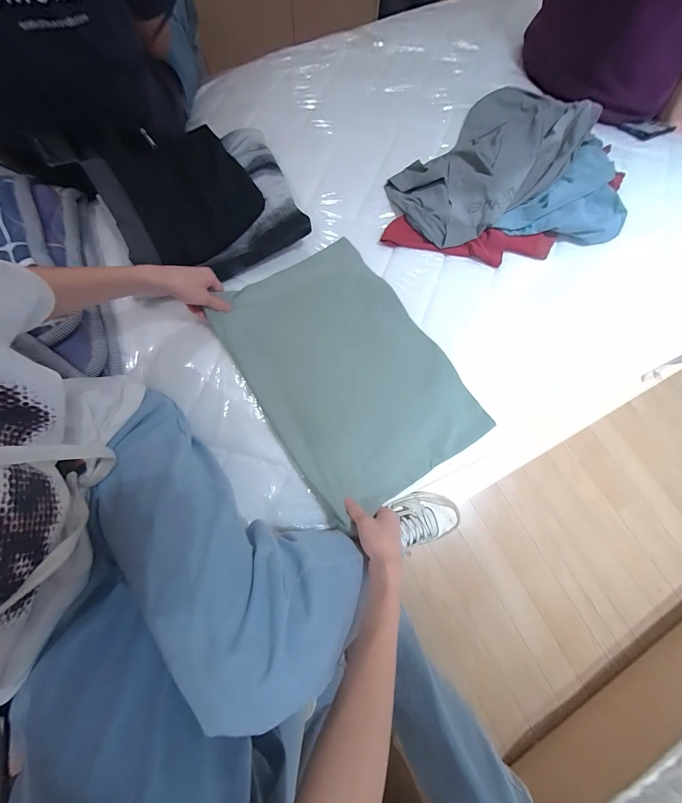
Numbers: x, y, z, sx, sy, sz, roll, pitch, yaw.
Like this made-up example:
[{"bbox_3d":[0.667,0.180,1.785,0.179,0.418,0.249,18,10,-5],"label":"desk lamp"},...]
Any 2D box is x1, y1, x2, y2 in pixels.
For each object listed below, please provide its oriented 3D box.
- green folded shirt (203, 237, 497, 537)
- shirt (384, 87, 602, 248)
[{"bbox_3d":[0.002,-0.058,0.534,0.310,0.027,0.448,-34,77,-7],"label":"green folded shirt"},{"bbox_3d":[0.322,-0.520,0.636,0.259,0.053,0.470,43,81,11],"label":"shirt"}]

